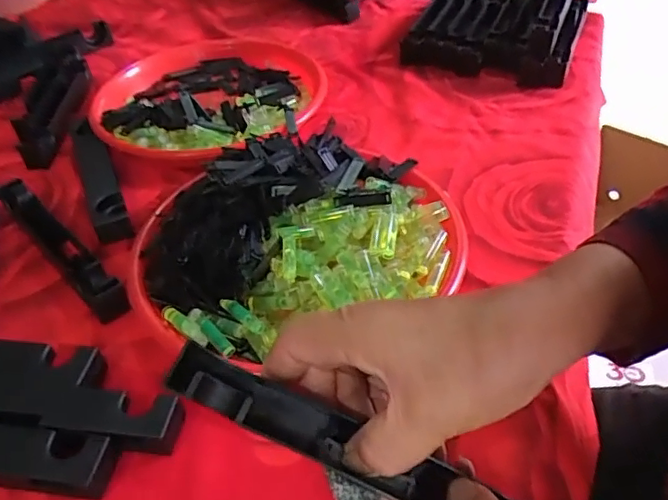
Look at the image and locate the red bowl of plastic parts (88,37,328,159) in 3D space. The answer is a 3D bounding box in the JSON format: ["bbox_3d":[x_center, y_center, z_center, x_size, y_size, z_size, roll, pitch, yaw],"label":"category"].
[{"bbox_3d":[-0.135,-0.177,0.641,0.231,0.043,0.252,-2,42,2],"label":"red bowl of plastic parts"}]

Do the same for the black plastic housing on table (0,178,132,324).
[{"bbox_3d":[-0.230,-0.008,0.479,0.026,0.032,0.196,-33,50,-28],"label":"black plastic housing on table"}]

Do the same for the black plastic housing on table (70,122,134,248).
[{"bbox_3d":[-0.226,-0.073,0.551,0.029,0.021,0.189,-20,45,-17],"label":"black plastic housing on table"}]

